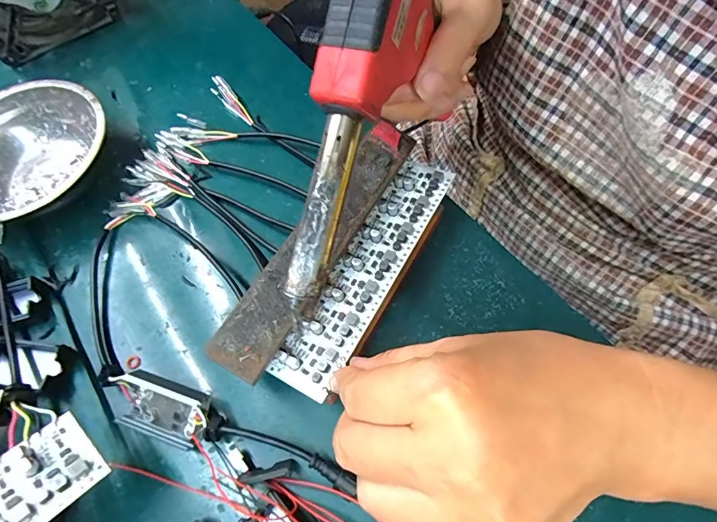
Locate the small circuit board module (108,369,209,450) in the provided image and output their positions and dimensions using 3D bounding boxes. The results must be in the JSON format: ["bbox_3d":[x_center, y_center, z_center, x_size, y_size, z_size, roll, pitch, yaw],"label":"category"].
[{"bbox_3d":[-0.115,0.084,0.235,0.058,0.024,0.029,16,64,11],"label":"small circuit board module"}]

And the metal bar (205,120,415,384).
[{"bbox_3d":[-0.020,-0.016,0.249,0.032,0.006,0.185,34,68,1],"label":"metal bar"}]

